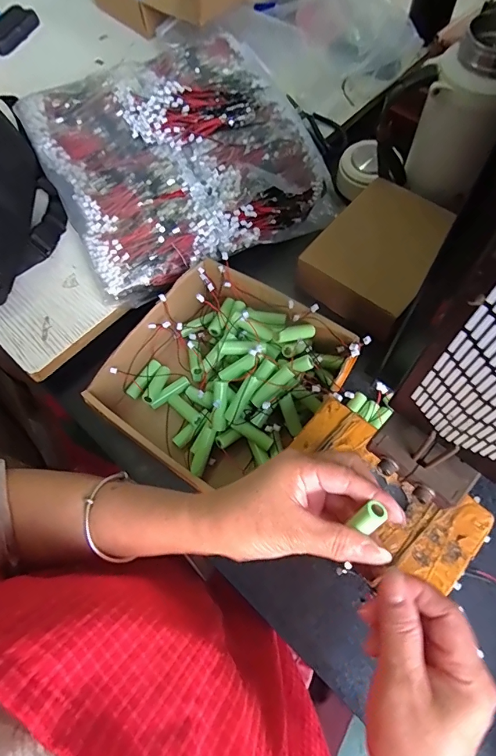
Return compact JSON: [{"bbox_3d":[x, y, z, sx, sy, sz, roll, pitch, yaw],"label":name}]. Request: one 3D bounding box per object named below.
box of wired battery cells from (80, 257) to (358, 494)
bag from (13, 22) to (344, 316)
[{"bbox_3d":[-0.024,-0.001,0.438,0.198,0.069,0.209,33,71,16],"label":"box of wired battery cells"},{"bbox_3d":[-0.091,-0.295,0.532,0.315,0.068,0.350,-27,67,-9],"label":"bag"}]

